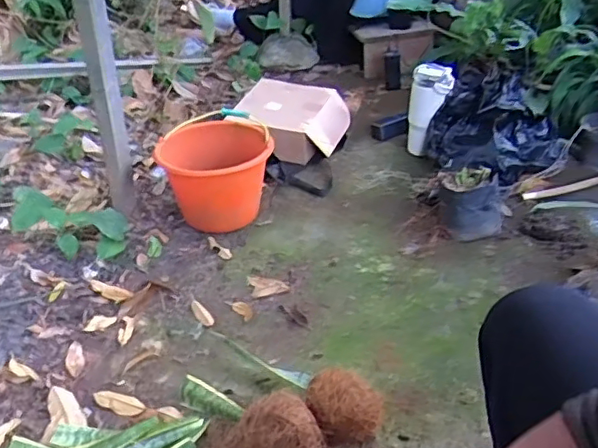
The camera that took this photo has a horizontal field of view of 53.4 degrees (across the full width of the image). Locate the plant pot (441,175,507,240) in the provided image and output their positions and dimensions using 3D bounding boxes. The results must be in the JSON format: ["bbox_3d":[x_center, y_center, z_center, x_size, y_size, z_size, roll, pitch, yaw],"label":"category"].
[{"bbox_3d":[0.394,-0.047,1.341,0.133,0.124,0.125,-3,33,2],"label":"plant pot"}]

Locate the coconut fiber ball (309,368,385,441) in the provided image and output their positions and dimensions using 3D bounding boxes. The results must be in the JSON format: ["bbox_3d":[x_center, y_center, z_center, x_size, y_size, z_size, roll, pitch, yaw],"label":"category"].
[{"bbox_3d":[0.072,0.285,0.941,0.102,0.081,0.108,-3,33,2],"label":"coconut fiber ball"}]

